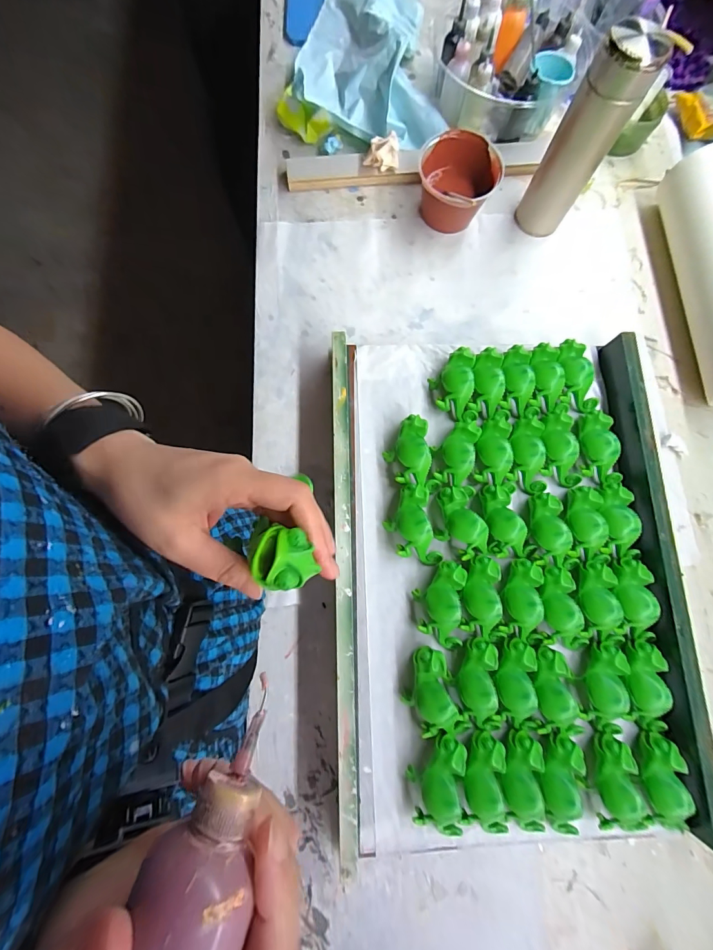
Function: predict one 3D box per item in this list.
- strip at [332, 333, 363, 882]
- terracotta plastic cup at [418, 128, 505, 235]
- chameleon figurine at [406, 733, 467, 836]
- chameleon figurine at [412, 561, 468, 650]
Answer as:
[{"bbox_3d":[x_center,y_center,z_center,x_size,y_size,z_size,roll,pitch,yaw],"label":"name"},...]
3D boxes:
[{"bbox_3d":[-0.010,0.105,0.441,0.030,0.054,0.558,-1,79,-2],"label":"strip"},{"bbox_3d":[0.140,-0.419,0.545,0.111,0.072,0.105,0,79,-2],"label":"terracotta plastic cup"},{"bbox_3d":[0.087,0.334,0.400,0.059,0.044,0.102,4,79,-1],"label":"chameleon figurine"},{"bbox_3d":[0.097,0.150,0.435,0.054,0.035,0.097,6,79,0],"label":"chameleon figurine"}]

